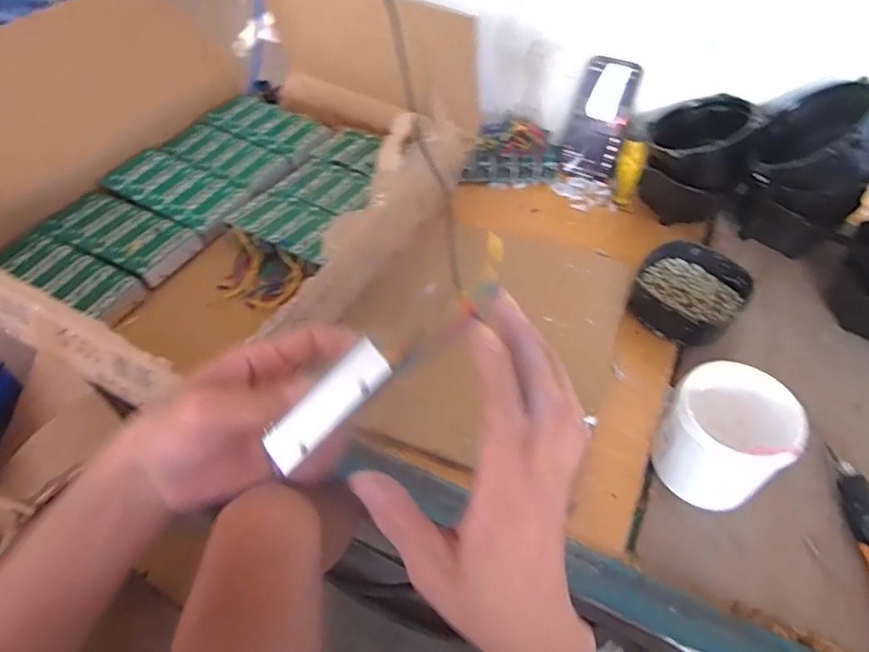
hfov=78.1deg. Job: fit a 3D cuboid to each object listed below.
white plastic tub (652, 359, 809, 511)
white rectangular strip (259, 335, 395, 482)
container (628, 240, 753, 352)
[{"bbox_3d":[0.255,0.102,0.482,0.101,0.104,0.096,0,50,0],"label":"white plastic tub"},{"bbox_3d":[-0.055,0.042,0.275,0.079,0.011,0.021,-46,58,7],"label":"white rectangular strip"},{"bbox_3d":[0.291,-0.036,0.623,0.114,0.044,0.124,0,50,0],"label":"container"}]

